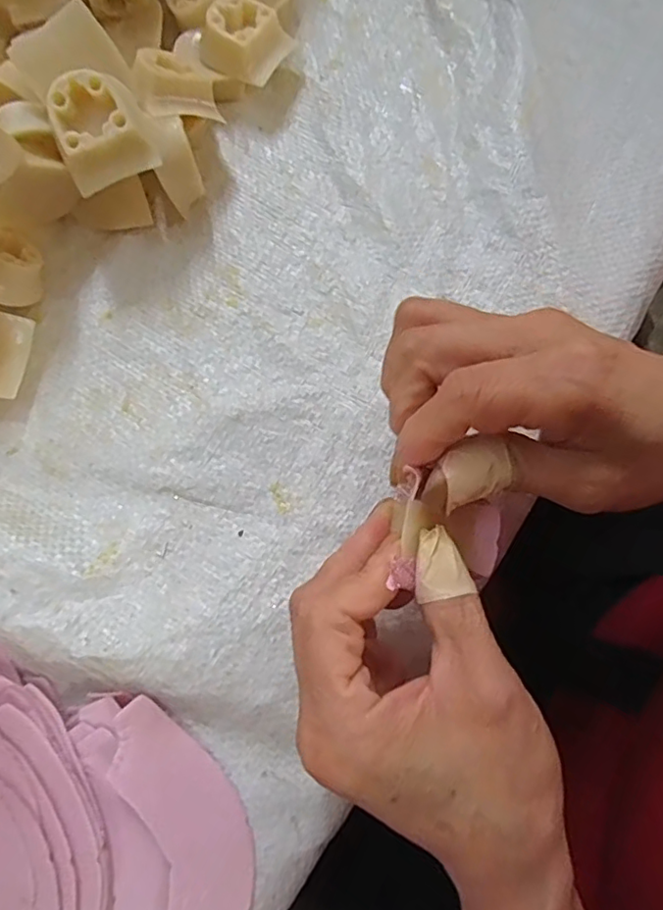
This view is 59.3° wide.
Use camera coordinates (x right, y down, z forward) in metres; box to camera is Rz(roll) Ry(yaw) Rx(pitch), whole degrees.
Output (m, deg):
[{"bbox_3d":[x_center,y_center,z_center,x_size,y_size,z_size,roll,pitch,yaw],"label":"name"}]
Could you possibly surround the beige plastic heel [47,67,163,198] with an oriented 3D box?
[{"bbox_3d":[-0.098,-0.139,0.248,0.037,0.028,0.032,-24,77,-4],"label":"beige plastic heel"}]

